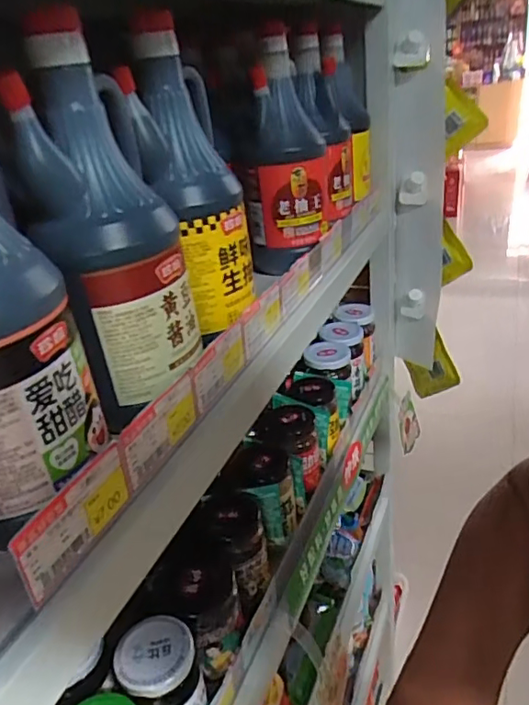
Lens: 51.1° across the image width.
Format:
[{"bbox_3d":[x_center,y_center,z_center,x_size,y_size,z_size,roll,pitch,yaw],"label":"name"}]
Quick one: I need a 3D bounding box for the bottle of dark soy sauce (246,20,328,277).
[{"bbox_3d":[0.019,-0.184,0.535,0.077,0.193,0.080,-4,27,6],"label":"bottle of dark soy sauce"}]

